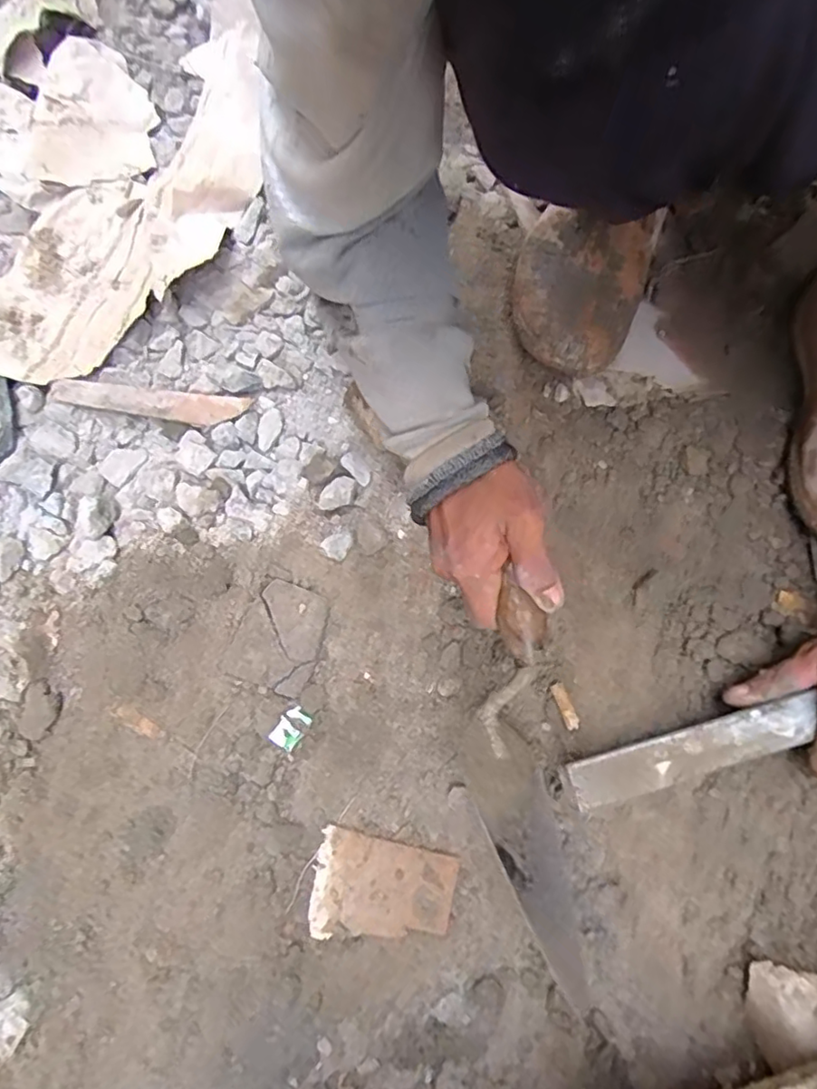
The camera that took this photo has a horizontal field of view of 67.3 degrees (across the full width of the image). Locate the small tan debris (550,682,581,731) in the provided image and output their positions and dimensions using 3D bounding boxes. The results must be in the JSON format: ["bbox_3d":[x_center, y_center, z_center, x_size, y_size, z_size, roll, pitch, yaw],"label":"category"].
[{"bbox_3d":[0.112,0.115,0.438,0.009,0.005,0.034,-21,75,-6],"label":"small tan debris"}]

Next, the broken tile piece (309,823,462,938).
[{"bbox_3d":[-0.017,0.237,0.421,0.094,0.005,0.064,11,74,4],"label":"broken tile piece"}]

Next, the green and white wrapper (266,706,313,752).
[{"bbox_3d":[-0.087,0.134,0.450,0.020,0.004,0.031,33,76,9],"label":"green and white wrapper"}]

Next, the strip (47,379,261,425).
[{"bbox_3d":[-0.216,-0.122,0.514,0.164,0.009,0.029,10,74,3],"label":"strip"}]

